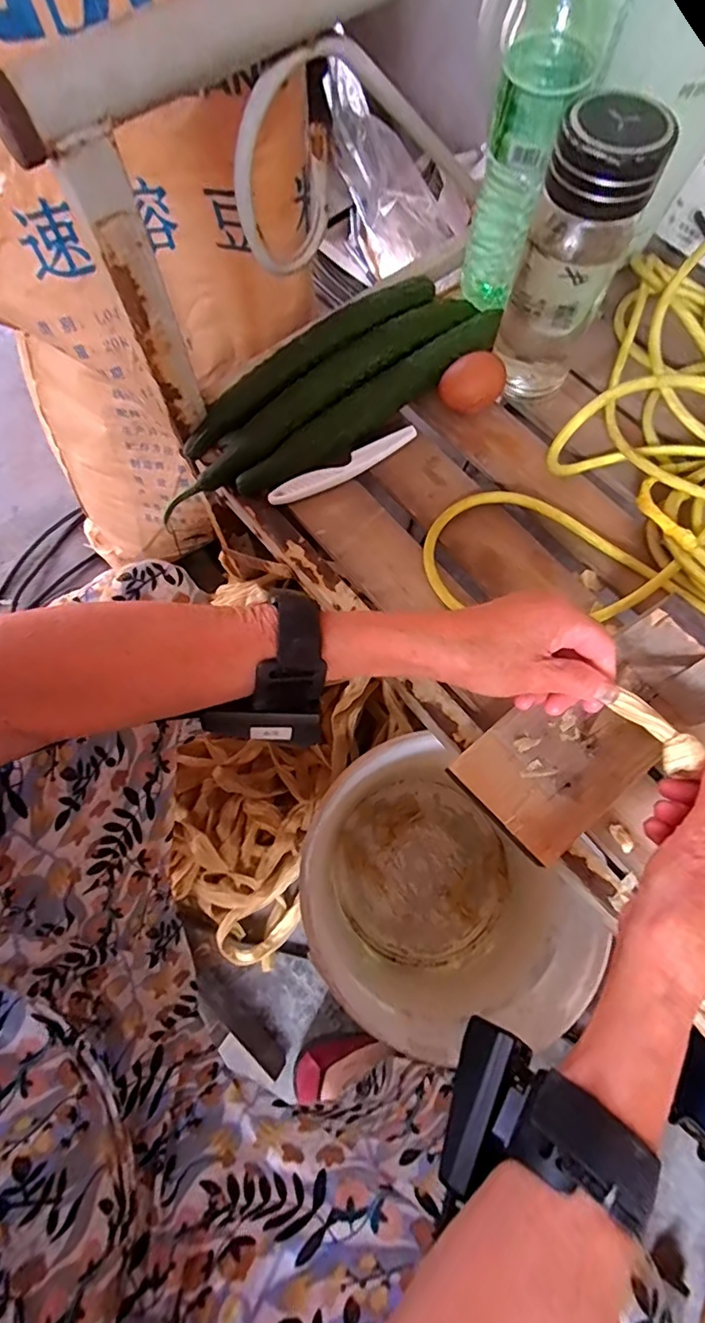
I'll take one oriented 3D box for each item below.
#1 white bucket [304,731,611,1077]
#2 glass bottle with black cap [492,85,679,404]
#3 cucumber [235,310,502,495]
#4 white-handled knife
[{"bbox_3d":[0.077,0.230,0.553,0.226,0.250,0.253,-41,77,-13],"label":"white bucket"},{"bbox_3d":[0.156,-0.289,0.390,0.066,0.181,0.063,2,72,-1],"label":"glass bottle with black cap"},{"bbox_3d":[0.019,-0.217,0.439,0.270,0.032,0.035,-37,76,-12],"label":"cucumber"},{"bbox_3d":[-0.006,-0.160,0.431,0.135,0.010,0.019,-28,74,-10],"label":"white-handled knife"}]

